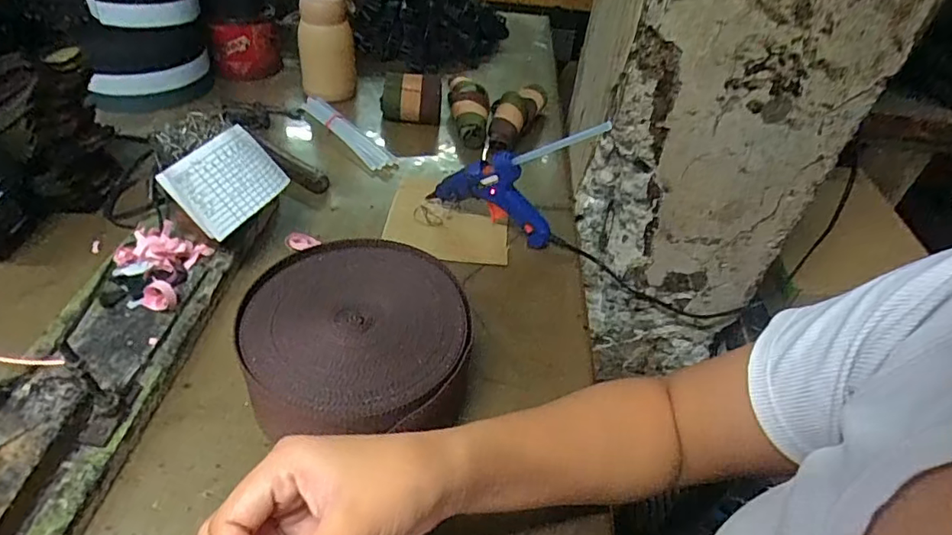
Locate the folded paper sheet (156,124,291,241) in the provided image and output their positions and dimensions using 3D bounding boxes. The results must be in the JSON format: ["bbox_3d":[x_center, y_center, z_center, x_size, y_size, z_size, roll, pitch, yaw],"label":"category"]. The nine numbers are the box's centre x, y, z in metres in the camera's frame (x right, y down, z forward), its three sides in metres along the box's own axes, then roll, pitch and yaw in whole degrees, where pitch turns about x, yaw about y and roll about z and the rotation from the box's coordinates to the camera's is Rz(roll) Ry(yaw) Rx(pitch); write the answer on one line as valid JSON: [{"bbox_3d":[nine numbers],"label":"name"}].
[{"bbox_3d":[-0.219,-0.079,0.483,0.012,0.070,0.093,-9,34,44],"label":"folded paper sheet"}]

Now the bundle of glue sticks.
[{"bbox_3d":[-0.169,-0.180,0.714,0.033,0.019,0.181,-28,53,-32],"label":"bundle of glue sticks"}]

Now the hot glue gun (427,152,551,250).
[{"bbox_3d":[0.019,-0.083,0.576,0.135,0.095,0.034,22,45,16],"label":"hot glue gun"}]

